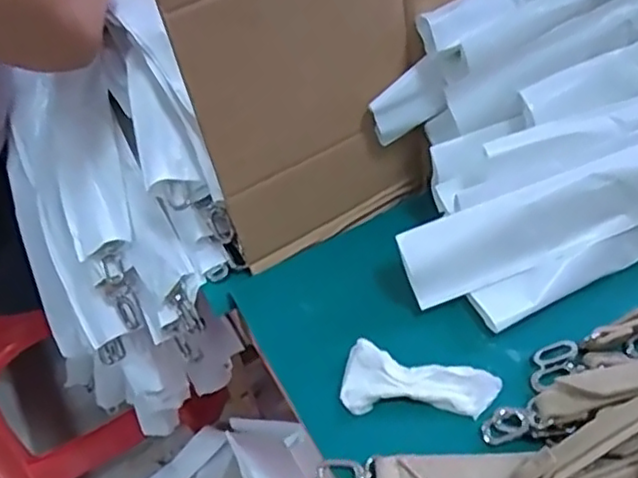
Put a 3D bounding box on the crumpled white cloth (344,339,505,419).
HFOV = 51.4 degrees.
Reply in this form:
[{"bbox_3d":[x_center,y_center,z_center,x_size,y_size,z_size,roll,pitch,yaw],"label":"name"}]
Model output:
[{"bbox_3d":[0.064,0.091,0.426,0.097,0.018,0.042,0,50,6],"label":"crumpled white cloth"}]

